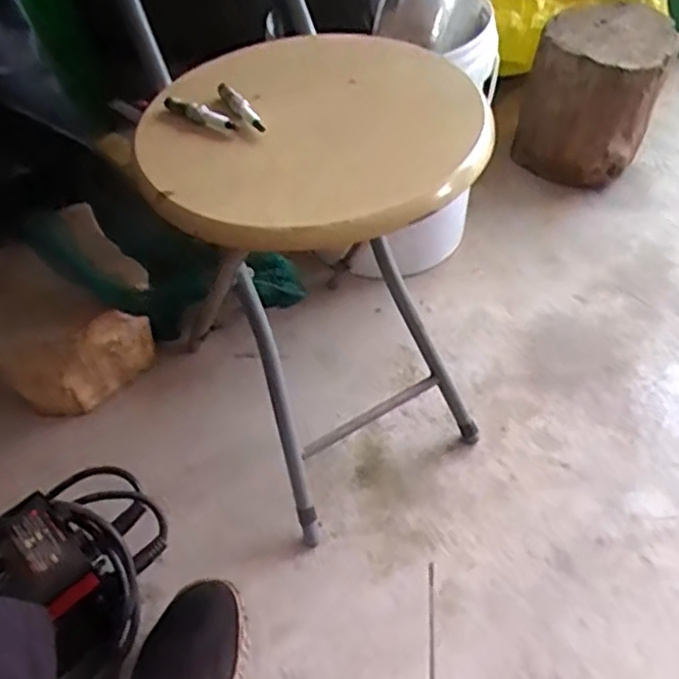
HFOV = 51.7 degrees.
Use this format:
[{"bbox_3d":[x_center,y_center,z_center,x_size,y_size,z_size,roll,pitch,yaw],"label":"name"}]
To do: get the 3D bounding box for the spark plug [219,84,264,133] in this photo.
[{"bbox_3d":[-0.083,-0.193,0.579,0.015,0.013,0.070,-25,51,-17],"label":"spark plug"}]

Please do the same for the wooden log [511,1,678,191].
[{"bbox_3d":[0.424,-0.409,1.180,0.216,0.228,0.210,15,51,17],"label":"wooden log"}]

